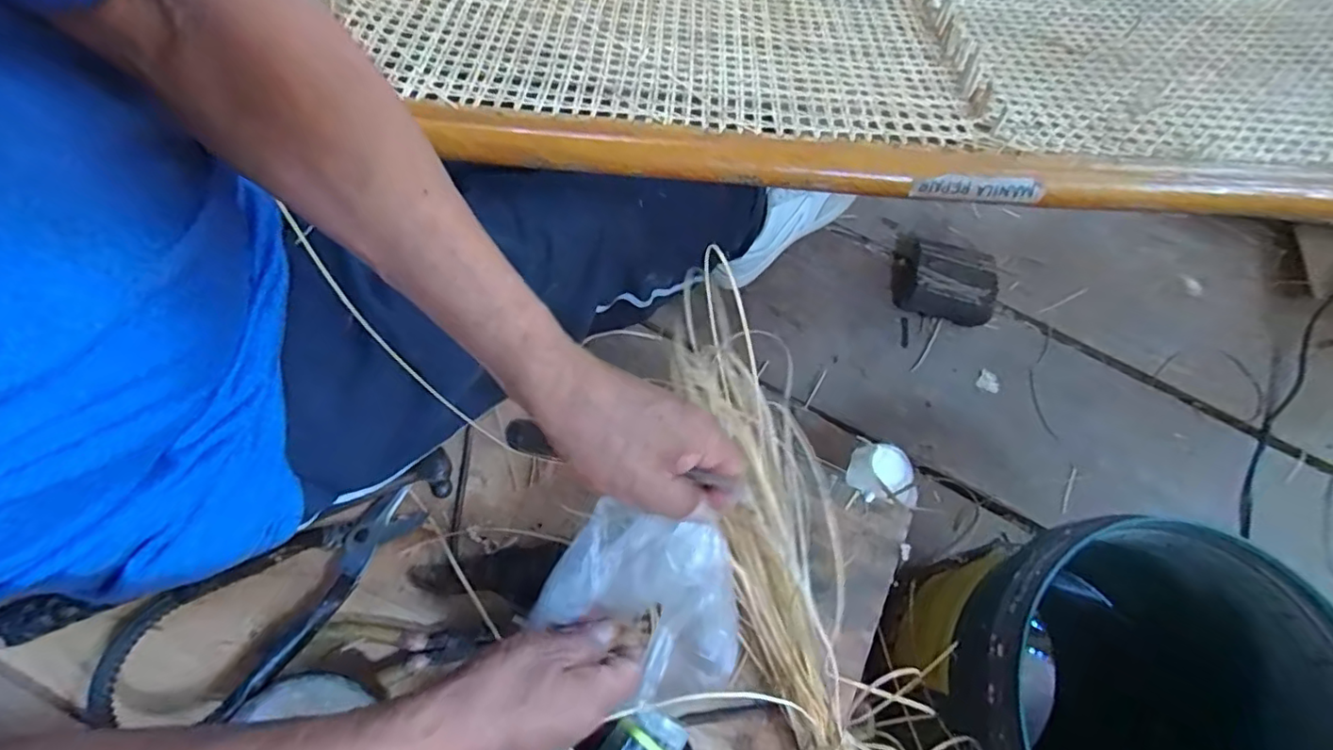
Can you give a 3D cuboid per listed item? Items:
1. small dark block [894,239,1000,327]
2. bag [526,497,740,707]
[{"bbox_3d":[0.384,-0.130,0.821,0.129,0.056,0.099,16,73,3],"label":"small dark block"},{"bbox_3d":[-0.015,0.135,0.346,0.119,0.052,0.097,12,72,2],"label":"bag"}]

